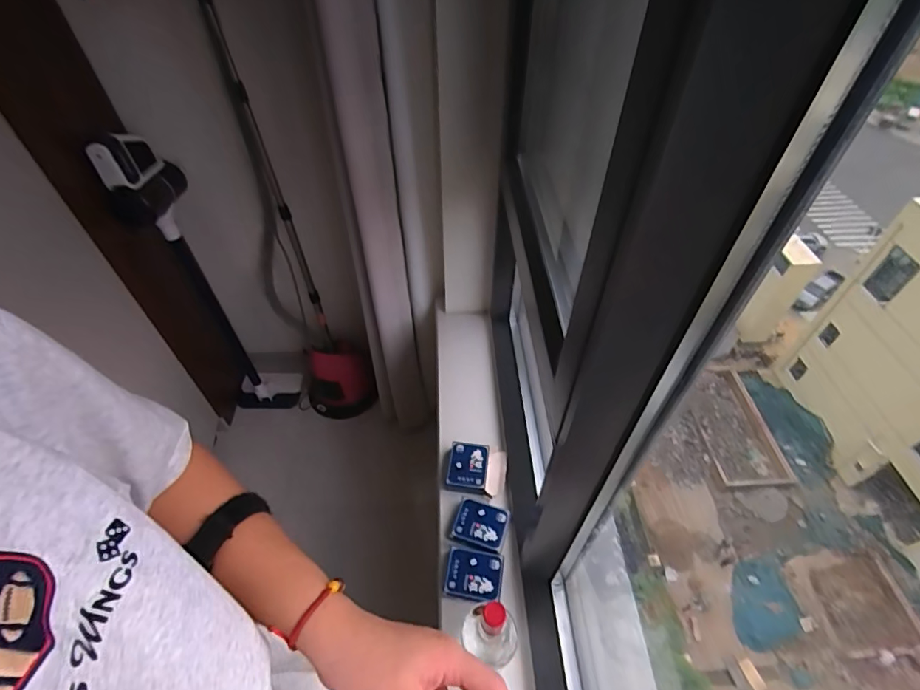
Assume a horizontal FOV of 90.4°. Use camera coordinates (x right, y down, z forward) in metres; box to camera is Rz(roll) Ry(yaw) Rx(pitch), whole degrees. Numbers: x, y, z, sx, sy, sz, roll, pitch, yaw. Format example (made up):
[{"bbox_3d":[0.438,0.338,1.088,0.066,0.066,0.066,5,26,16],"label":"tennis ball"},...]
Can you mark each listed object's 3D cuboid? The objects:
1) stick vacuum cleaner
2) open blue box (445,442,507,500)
[{"bbox_3d":[-0.761,-0.147,1.443,0.217,1.024,0.194,-26,53,-21],"label":"stick vacuum cleaner"},{"bbox_3d":[0.036,0.271,0.999,0.128,0.044,0.105,4,49,4],"label":"open blue box"}]

